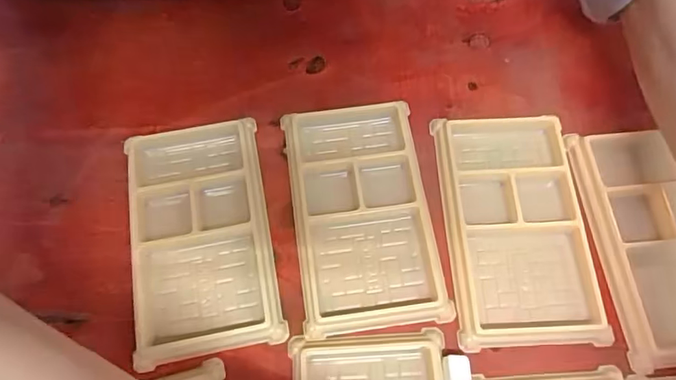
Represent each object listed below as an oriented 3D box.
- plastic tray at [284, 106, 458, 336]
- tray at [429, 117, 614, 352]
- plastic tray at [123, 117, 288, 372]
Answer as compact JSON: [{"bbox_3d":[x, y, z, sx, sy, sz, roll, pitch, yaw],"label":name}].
[{"bbox_3d":[0.013,0.010,0.285,0.076,0.012,0.135,-7,66,-3],"label":"plastic tray"},{"bbox_3d":[0.099,0.017,0.280,0.073,0.013,0.135,-2,66,0],"label":"tray"},{"bbox_3d":[-0.079,0.022,0.281,0.078,0.012,0.137,-11,67,-4],"label":"plastic tray"}]

